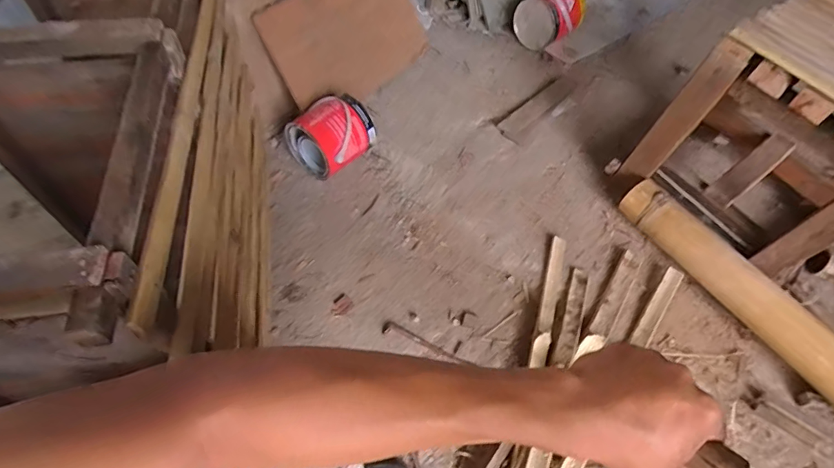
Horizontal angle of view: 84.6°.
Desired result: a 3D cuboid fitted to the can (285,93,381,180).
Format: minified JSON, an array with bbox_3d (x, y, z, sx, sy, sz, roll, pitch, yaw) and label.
[{"bbox_3d":[-0.210,-0.242,1.120,0.164,0.143,0.165,32,59,18],"label":"can"}]

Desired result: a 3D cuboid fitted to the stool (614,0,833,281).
[{"bbox_3d":[0.773,-0.205,0.933,0.413,0.355,0.399,-29,61,-21],"label":"stool"}]

